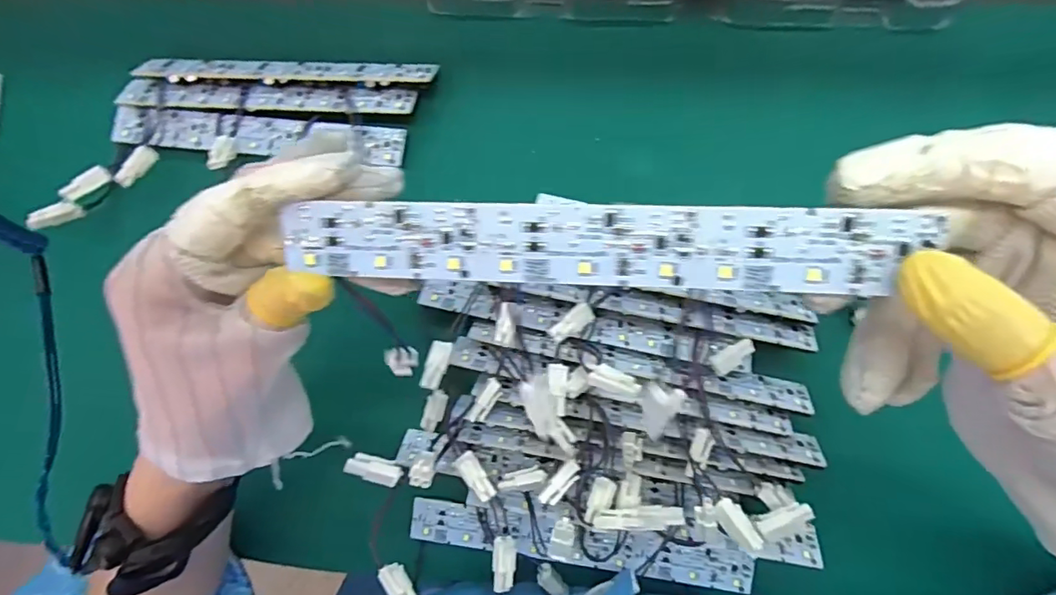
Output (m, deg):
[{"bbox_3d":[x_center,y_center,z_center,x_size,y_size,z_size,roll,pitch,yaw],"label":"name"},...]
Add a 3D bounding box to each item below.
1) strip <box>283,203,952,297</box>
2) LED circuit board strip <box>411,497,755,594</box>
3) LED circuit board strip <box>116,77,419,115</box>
[{"bbox_3d":[0.016,-0.015,0.161,0.182,0.004,0.024,2,105,8],"label":"strip"},{"bbox_3d":[0.029,0.141,0.307,0.192,0.004,0.023,7,85,5],"label":"LED circuit board strip"},{"bbox_3d":[-0.169,-0.127,0.344,0.198,0.009,0.022,5,85,5],"label":"LED circuit board strip"}]

